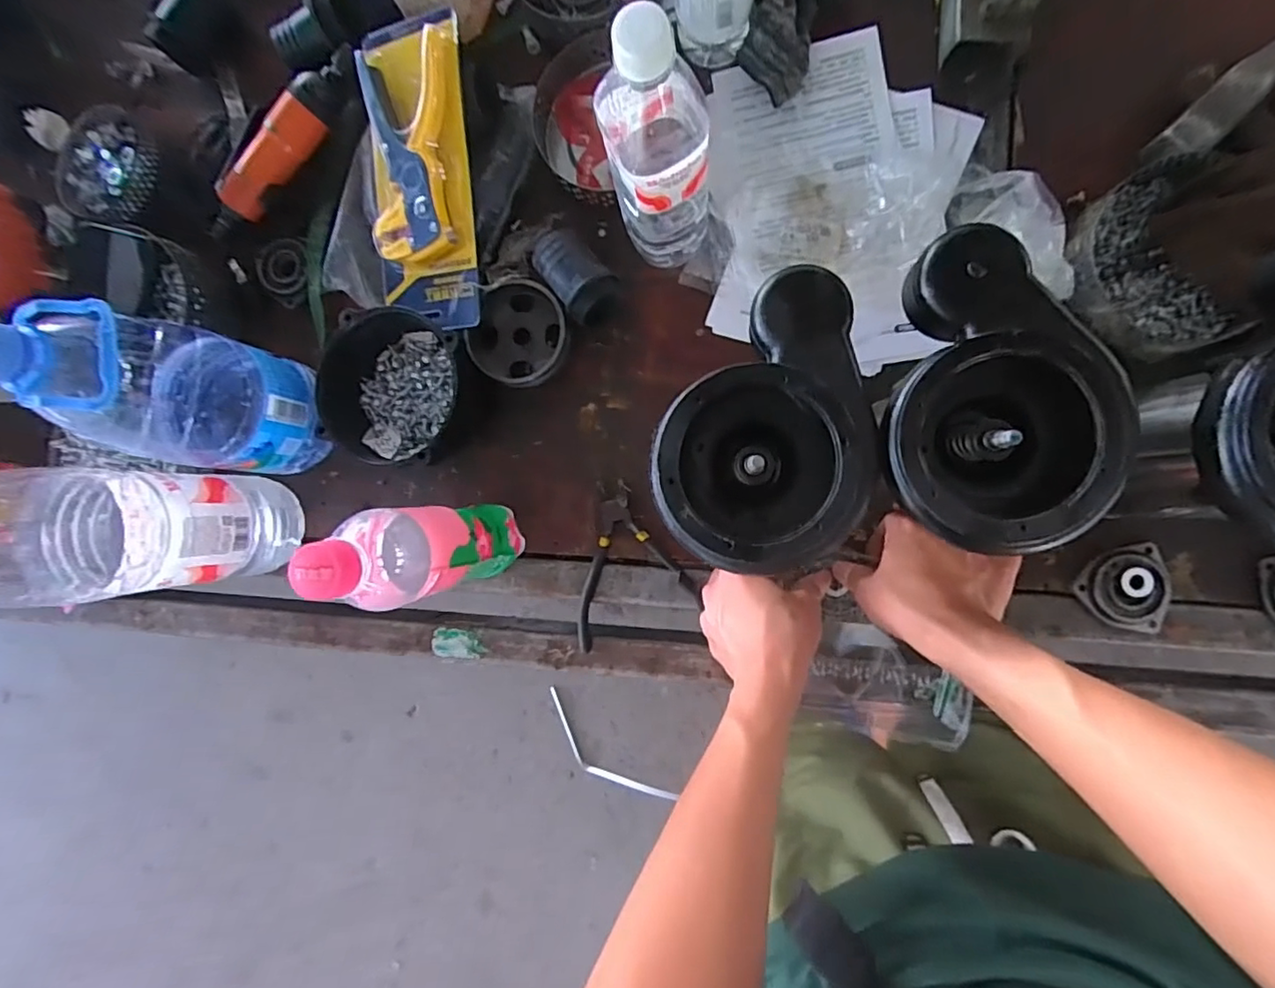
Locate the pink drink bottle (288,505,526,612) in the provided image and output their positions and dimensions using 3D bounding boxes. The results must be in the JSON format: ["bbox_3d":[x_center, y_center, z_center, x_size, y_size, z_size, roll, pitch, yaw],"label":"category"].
[{"bbox_3d":[-0.146,0.040,0.413,0.061,0.240,0.056,-15,88,7],"label":"pink drink bottle"}]

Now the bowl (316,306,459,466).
[{"bbox_3d":[-0.202,-0.092,0.506,0.115,0.063,0.134,4,90,7],"label":"bowl"}]

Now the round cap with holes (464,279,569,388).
[{"bbox_3d":[-0.100,-0.137,0.508,0.080,0.039,0.084,0,89,7],"label":"round cap with holes"}]

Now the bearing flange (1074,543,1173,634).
[{"bbox_3d":[0.382,0.076,0.457,0.062,0.017,0.067,0,89,7],"label":"bearing flange"}]

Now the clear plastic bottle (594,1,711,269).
[{"bbox_3d":[0.017,-0.226,0.401,0.066,0.218,0.066,-6,89,7],"label":"clear plastic bottle"}]

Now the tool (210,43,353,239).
[{"bbox_3d":[-0.321,-0.314,0.530,0.037,0.031,0.199,44,94,6],"label":"tool"}]

